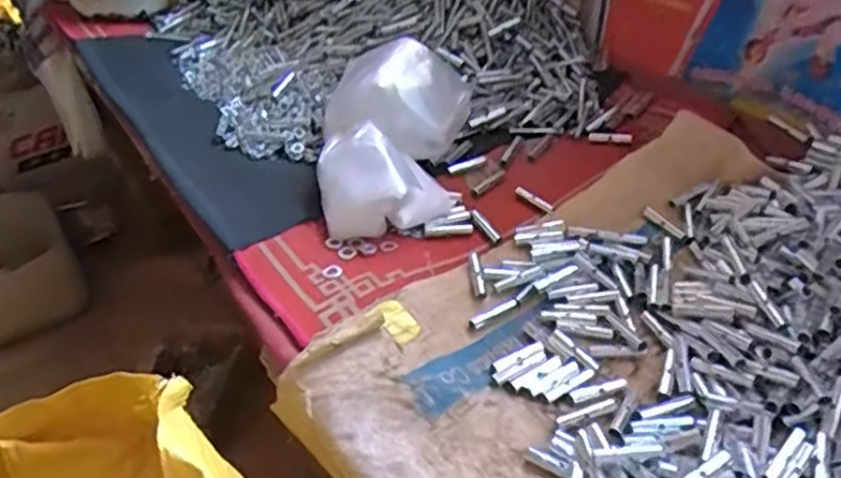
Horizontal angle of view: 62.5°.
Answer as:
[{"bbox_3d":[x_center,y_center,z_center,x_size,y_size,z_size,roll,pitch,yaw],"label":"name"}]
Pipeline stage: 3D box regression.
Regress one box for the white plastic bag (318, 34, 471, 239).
[{"bbox_3d":[-0.024,-0.113,0.665,0.145,0.074,0.238,-2,43,-1],"label":"white plastic bag"}]

